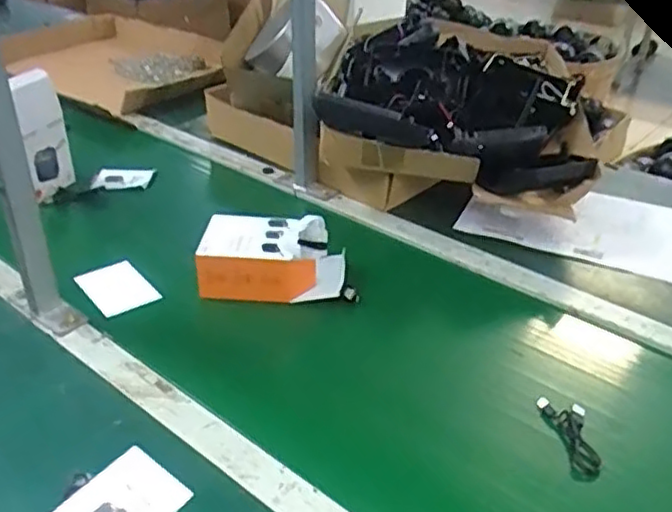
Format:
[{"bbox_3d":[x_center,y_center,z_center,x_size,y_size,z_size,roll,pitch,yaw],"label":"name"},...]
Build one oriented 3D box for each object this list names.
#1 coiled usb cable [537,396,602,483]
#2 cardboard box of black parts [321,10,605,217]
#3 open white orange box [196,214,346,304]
[{"bbox_3d":[0.227,0.176,0.640,0.043,0.018,0.089,2,33,-1],"label":"coiled usb cable"},{"bbox_3d":[0.200,-0.239,1.081,0.395,0.190,0.503,9,31,12],"label":"cardboard box of black parts"},{"bbox_3d":[-0.076,-0.001,0.824,0.170,0.067,0.096,2,33,-1],"label":"open white orange box"}]

